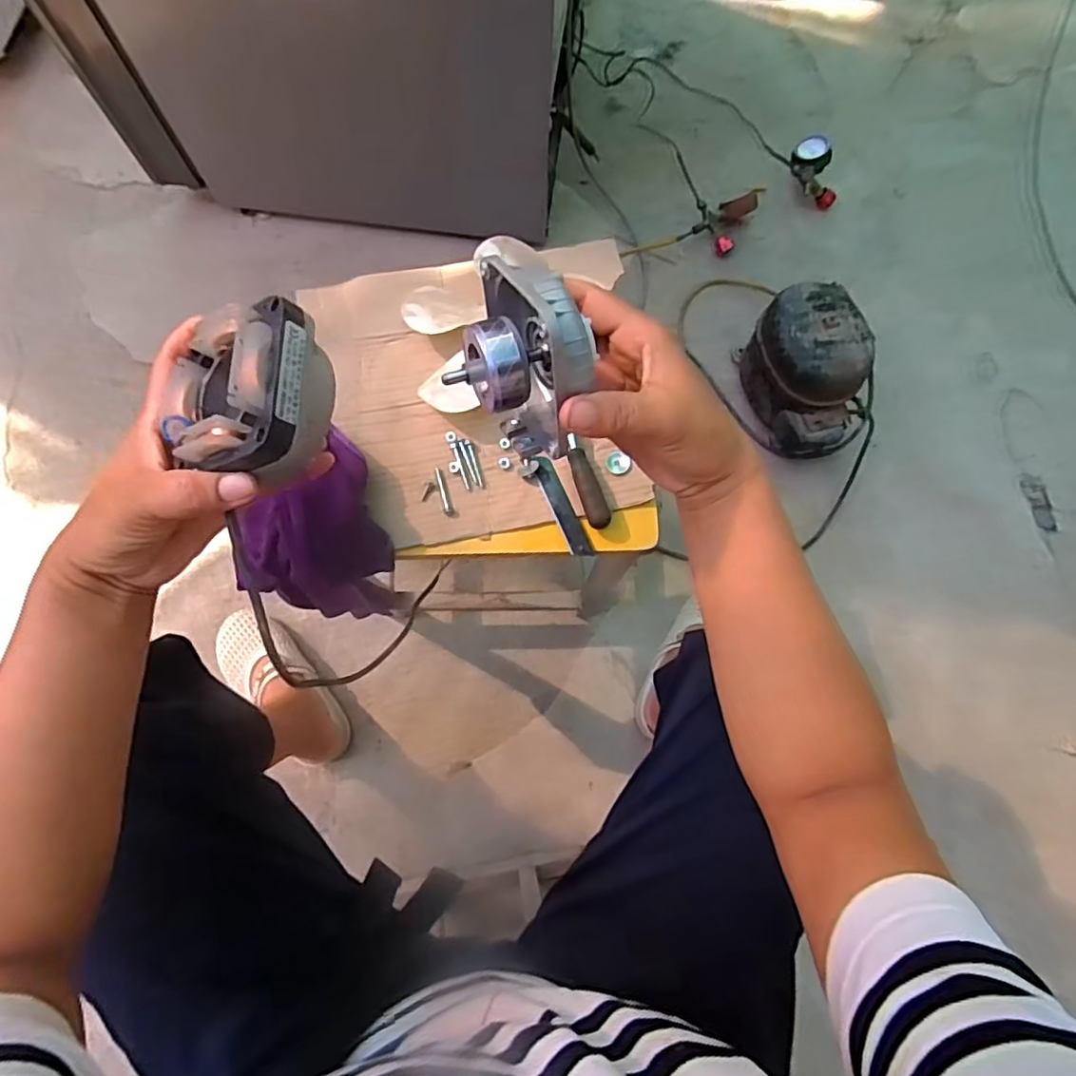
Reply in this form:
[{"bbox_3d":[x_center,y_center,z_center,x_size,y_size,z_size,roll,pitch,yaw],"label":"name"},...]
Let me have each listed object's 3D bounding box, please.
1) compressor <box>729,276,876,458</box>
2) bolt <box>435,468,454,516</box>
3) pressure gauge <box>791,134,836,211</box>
[{"bbox_3d":[0.412,-0.244,0.933,0.134,0.166,0.228,-24,76,-7],"label":"compressor"},{"bbox_3d":[-0.080,-0.040,0.518,0.008,0.004,0.044,-13,77,-4],"label":"bolt"},{"bbox_3d":[0.496,-0.662,1.099,0.077,0.045,0.134,-15,91,-4],"label":"pressure gauge"}]

